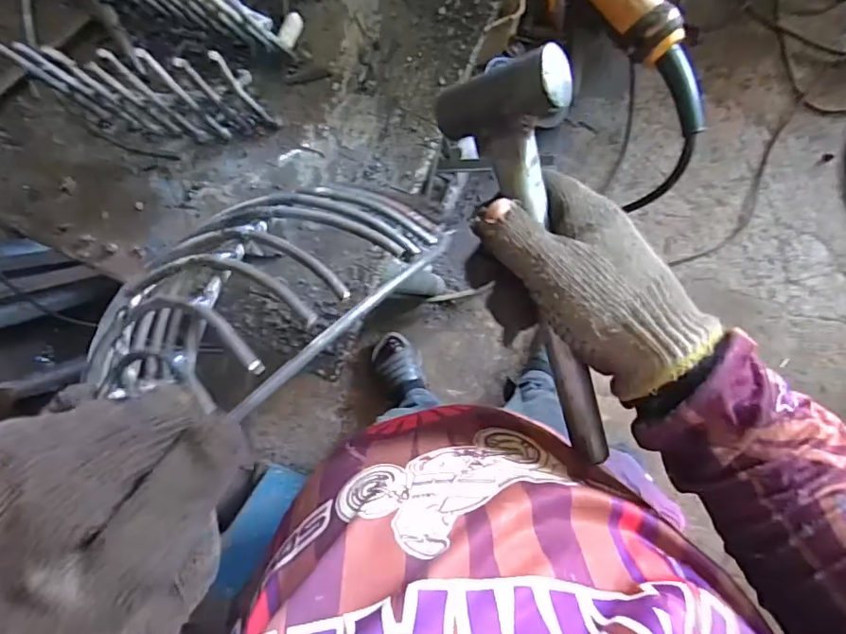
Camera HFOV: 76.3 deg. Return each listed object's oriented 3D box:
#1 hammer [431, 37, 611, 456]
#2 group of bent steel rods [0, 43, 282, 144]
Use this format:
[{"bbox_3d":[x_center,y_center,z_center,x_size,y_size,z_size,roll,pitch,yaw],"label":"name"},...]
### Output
[{"bbox_3d":[0.071,-0.018,0.310,0.066,0.040,0.240,-15,105,7],"label":"hammer"},{"bbox_3d":[-0.182,-0.146,0.356,0.137,0.090,0.032,4,94,6],"label":"group of bent steel rods"}]

